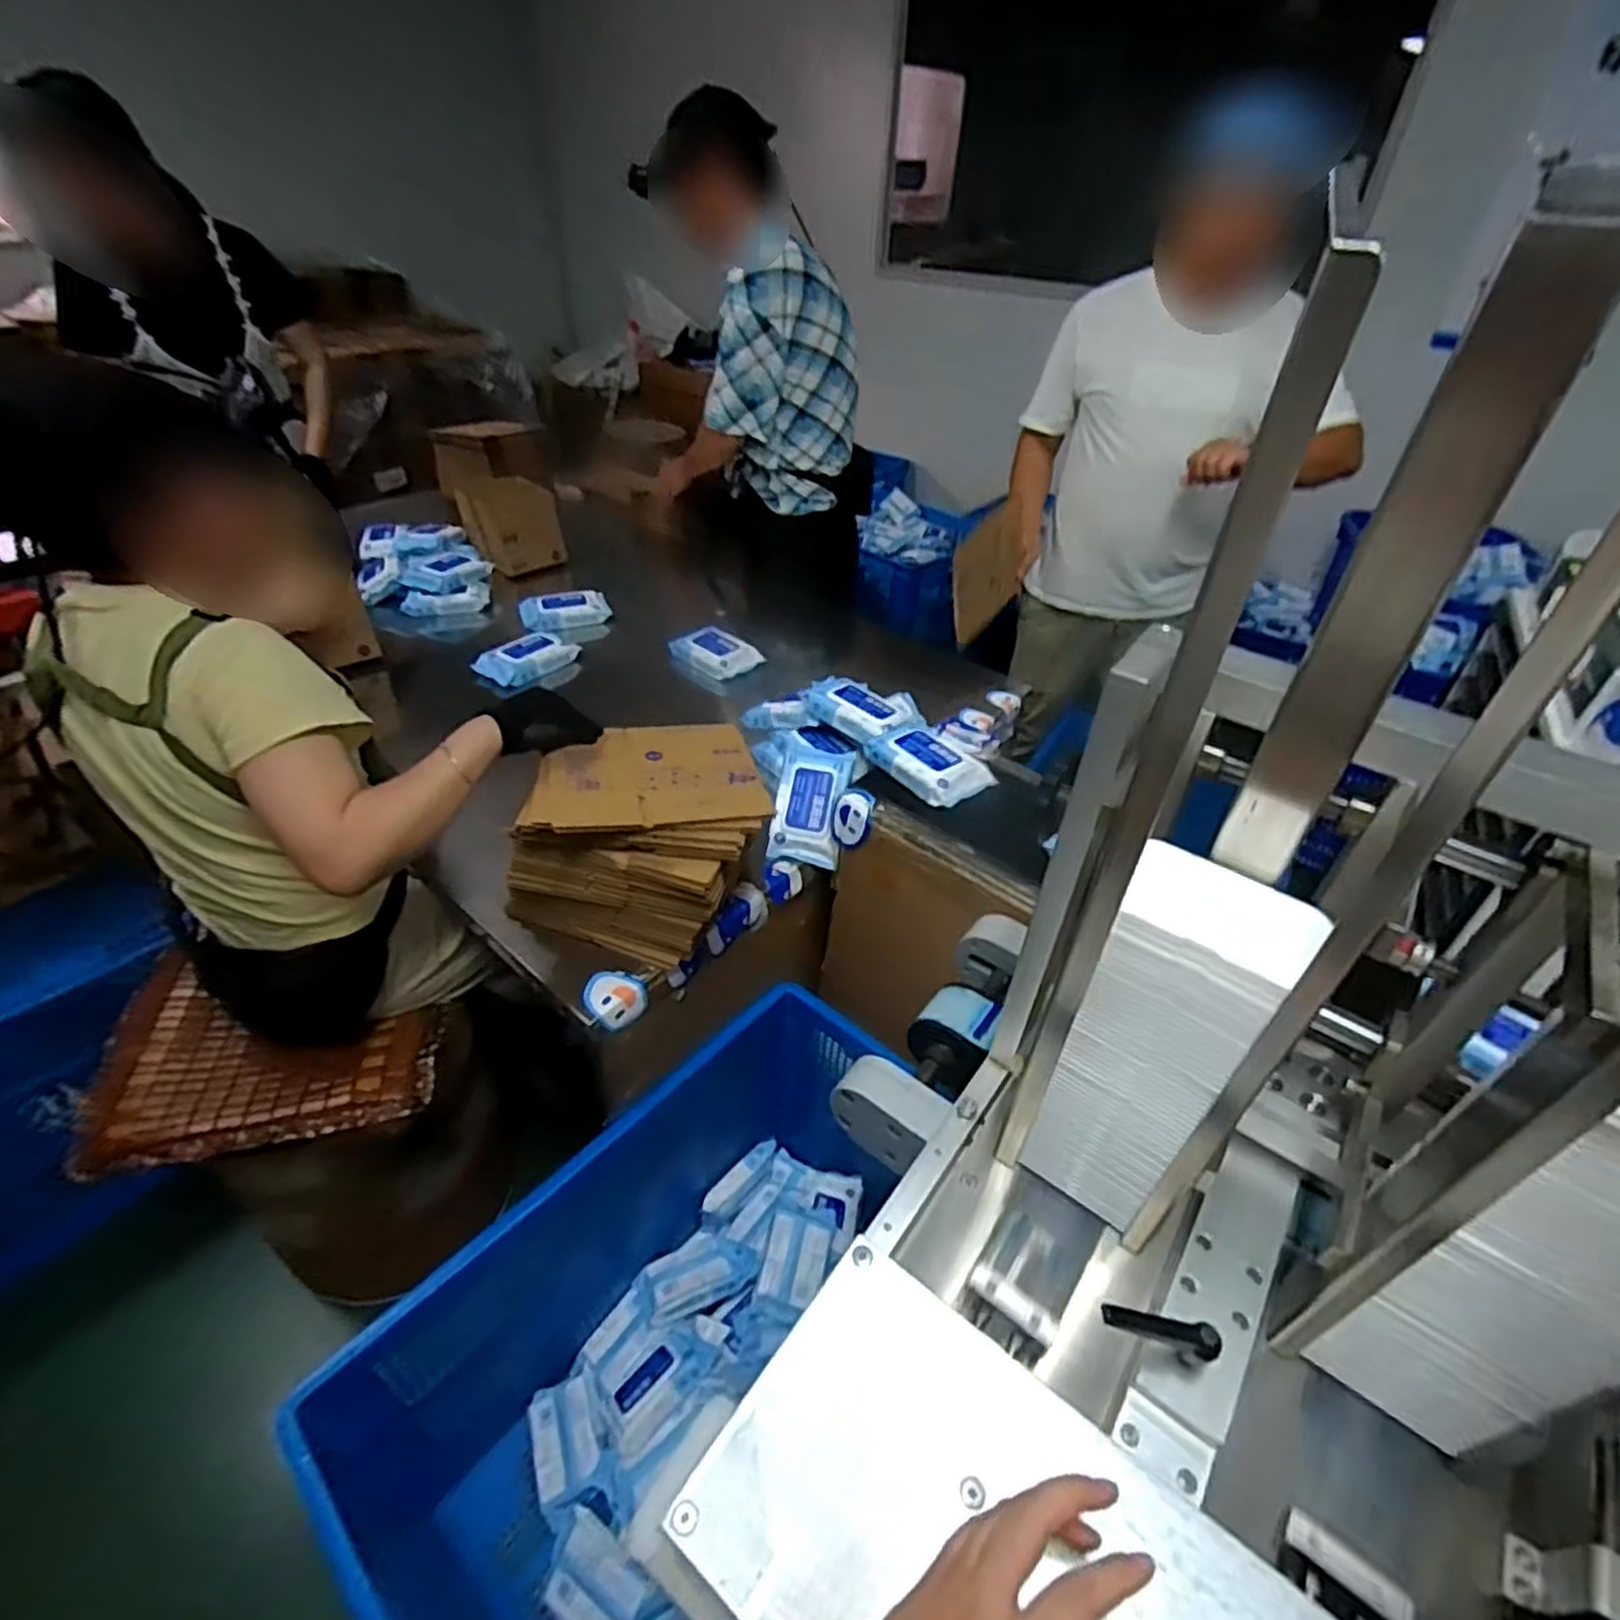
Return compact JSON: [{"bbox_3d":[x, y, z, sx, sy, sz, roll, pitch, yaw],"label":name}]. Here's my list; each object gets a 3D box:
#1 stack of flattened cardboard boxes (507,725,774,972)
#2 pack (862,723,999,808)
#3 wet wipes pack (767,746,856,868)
[{"bbox_3d":[-0.212,0.025,1.000,0.284,0.208,0.240,9,40,7],"label":"stack of flattened cardboard boxes"},{"bbox_3d":[0.174,-0.066,1.134,0.119,0.052,0.170,-27,48,-31],"label":"pack"},{"bbox_3d":[0.001,-0.013,1.156,0.100,0.037,0.186,8,71,7],"label":"wet wipes pack"}]

